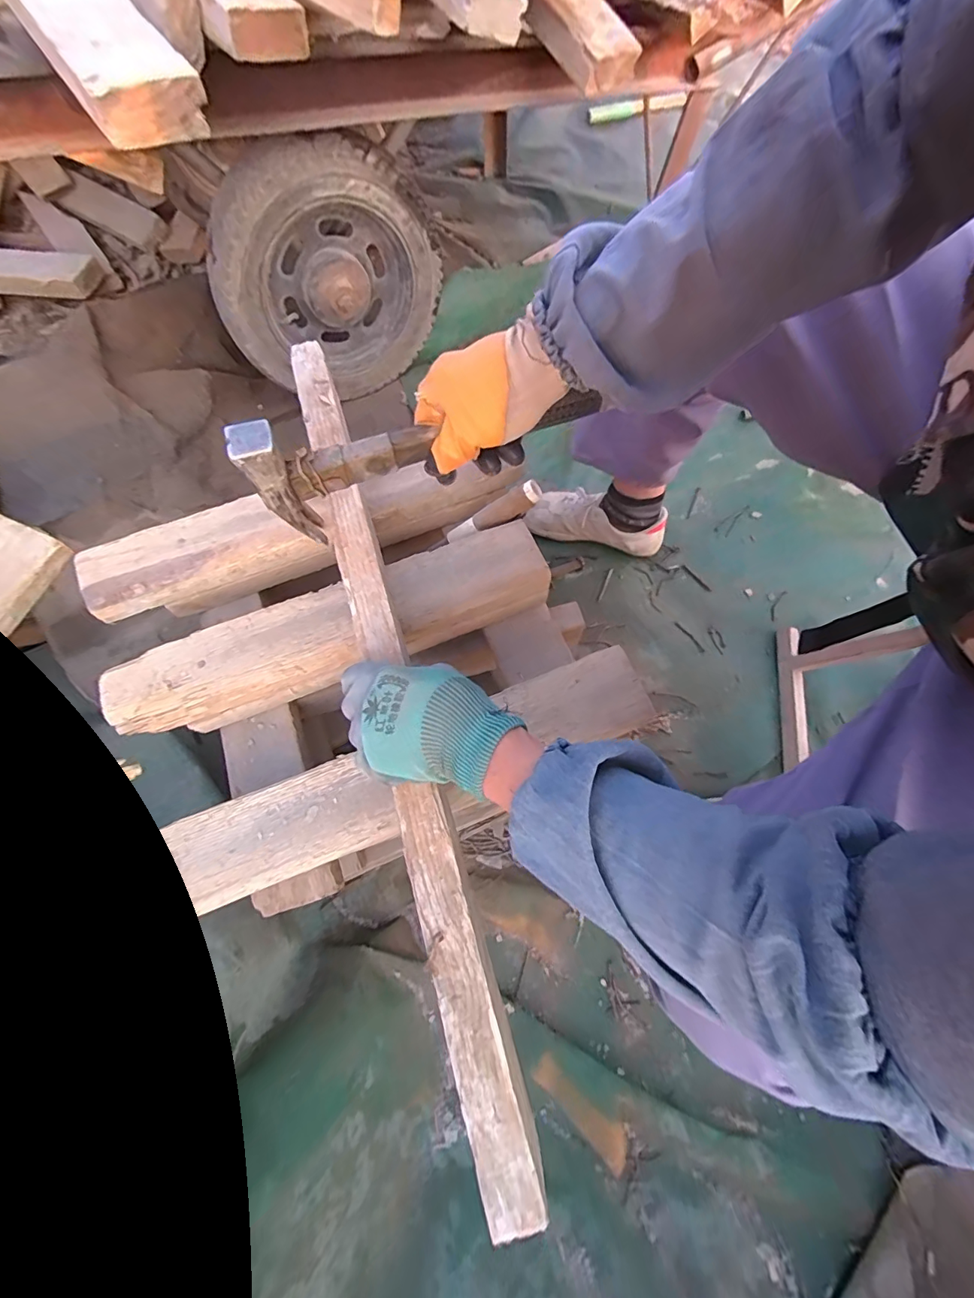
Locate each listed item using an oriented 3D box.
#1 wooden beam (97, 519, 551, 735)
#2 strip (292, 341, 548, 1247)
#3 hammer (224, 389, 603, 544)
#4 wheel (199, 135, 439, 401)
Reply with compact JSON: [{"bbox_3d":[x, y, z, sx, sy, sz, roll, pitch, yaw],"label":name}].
[{"bbox_3d":[-0.170,-0.021,0.560,0.487,0.073,0.091,-22,71,-6],"label":"wooden beam"},{"bbox_3d":[-0.087,0.015,0.408,0.038,0.021,0.751,-17,71,-4],"label":"strip"},{"bbox_3d":[-0.050,-0.169,0.403,0.281,0.112,0.025,-17,70,-5],"label":"hammer"},{"bbox_3d":[-0.264,-0.631,0.826,0.370,0.364,0.084,-26,71,-8],"label":"wheel"}]

